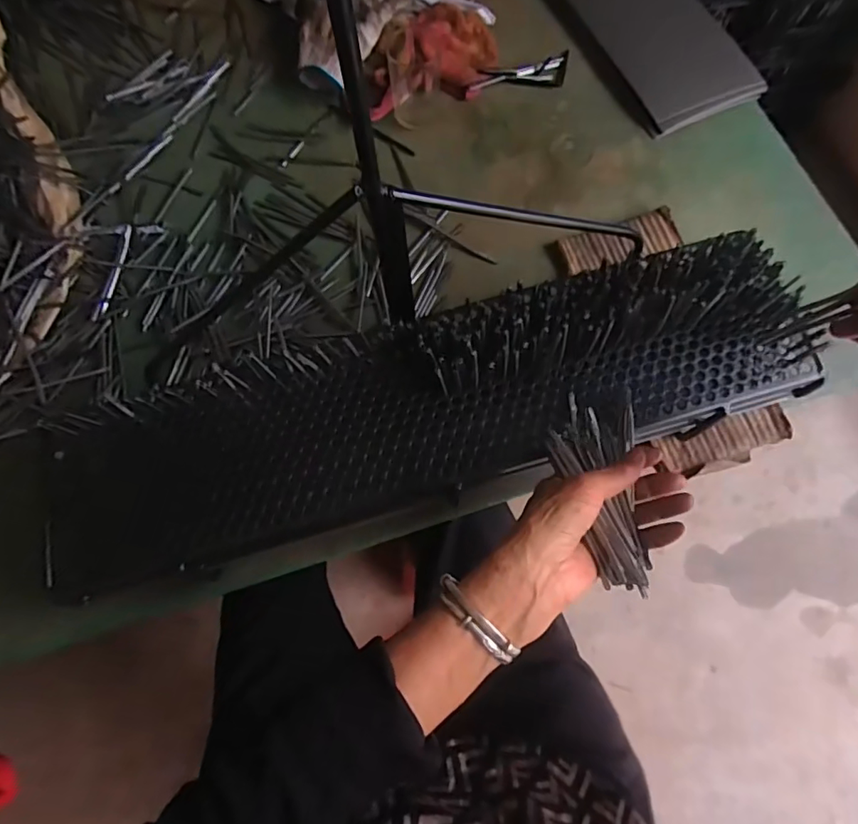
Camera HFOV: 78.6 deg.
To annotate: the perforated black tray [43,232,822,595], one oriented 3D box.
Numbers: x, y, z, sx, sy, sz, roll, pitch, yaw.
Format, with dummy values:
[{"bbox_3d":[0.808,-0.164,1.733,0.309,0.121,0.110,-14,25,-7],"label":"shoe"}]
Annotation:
[{"bbox_3d":[-0.010,0.002,0.410,0.620,0.052,0.148,-16,82,0],"label":"perforated black tray"}]

